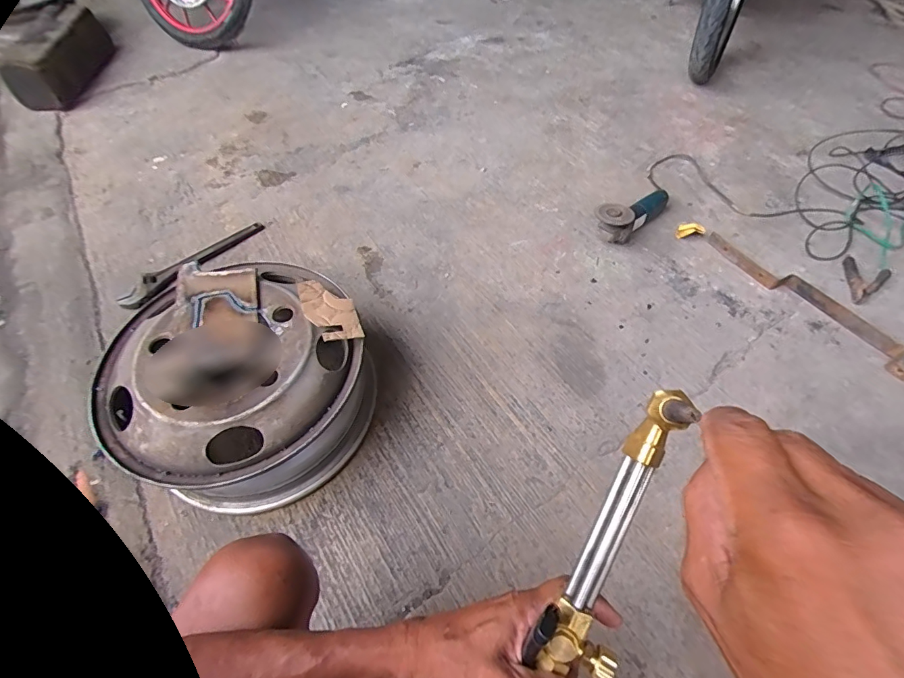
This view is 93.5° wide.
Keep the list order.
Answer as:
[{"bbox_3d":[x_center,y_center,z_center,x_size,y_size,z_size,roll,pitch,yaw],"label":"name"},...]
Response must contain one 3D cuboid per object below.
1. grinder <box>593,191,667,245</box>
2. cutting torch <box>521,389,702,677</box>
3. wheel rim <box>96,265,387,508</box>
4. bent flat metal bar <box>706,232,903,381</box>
[{"bbox_3d":[0.484,-0.342,1.145,0.285,0.108,0.088,-36,62,-23],"label":"grinder"},{"bbox_3d":[0.069,0.244,0.288,0.047,0.046,0.442,22,92,15],"label":"cutting torch"},{"bbox_3d":[-0.367,0.079,0.773,0.427,0.221,0.398,-27,58,-18],"label":"wheel rim"},{"bbox_3d":[0.839,-0.102,1.014,0.057,0.031,0.504,-27,58,-18],"label":"bent flat metal bar"}]

